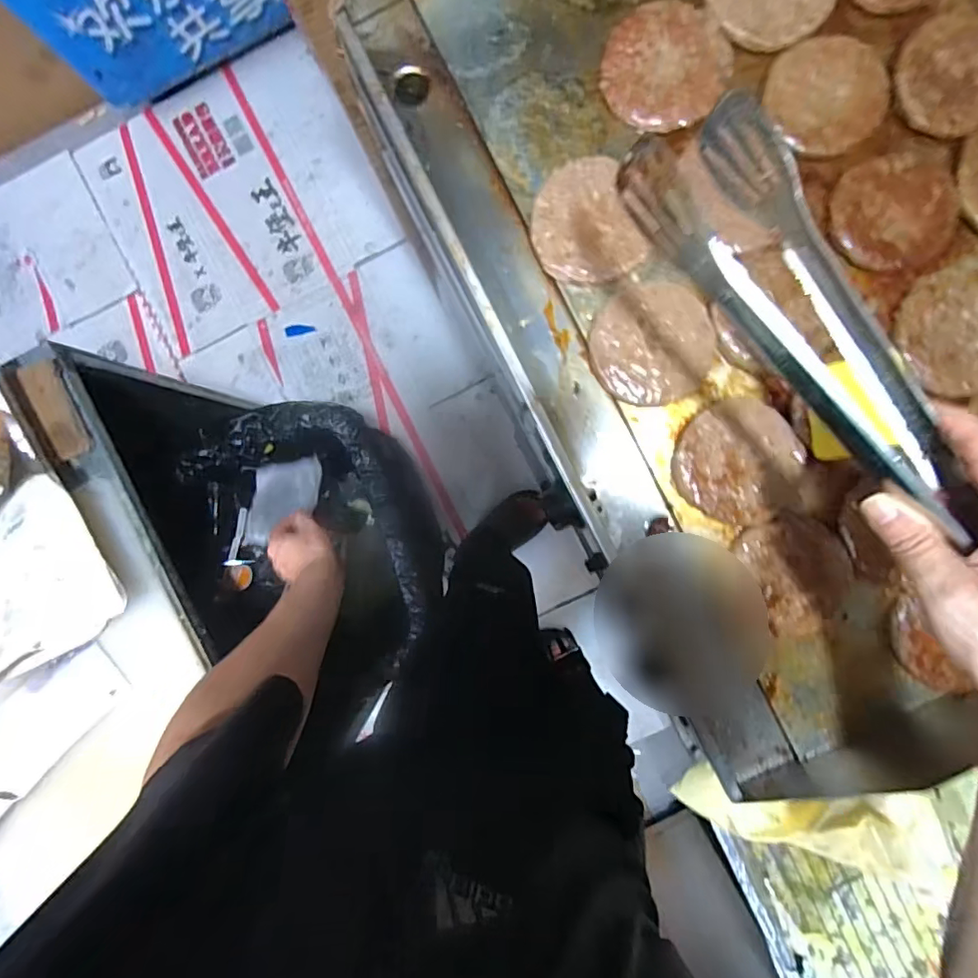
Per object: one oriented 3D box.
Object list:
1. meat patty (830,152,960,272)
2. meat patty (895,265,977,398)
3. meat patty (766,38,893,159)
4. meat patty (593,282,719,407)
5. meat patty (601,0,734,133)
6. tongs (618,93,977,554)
[{"bbox_3d":[0.326,-0.222,0.433,0.093,0.011,0.085,1,94,7],"label":"meat patty"},{"bbox_3d":[0.377,-0.127,0.434,0.088,0.010,0.099,-26,91,2],"label":"meat patty"},{"bbox_3d":[0.266,-0.309,0.426,0.090,0.009,0.080,7,92,1],"label":"meat patty"},{"bbox_3d":[0.135,-0.118,0.449,0.096,0.018,0.093,0,92,1],"label":"meat patty"},{"bbox_3d":[0.143,-0.343,0.440,0.098,0.011,0.097,0,92,1],"label":"meat patty"},{"bbox_3d":[0.168,-0.083,0.277,0.073,0.054,0.243,-36,89,8],"label":"tongs"}]

